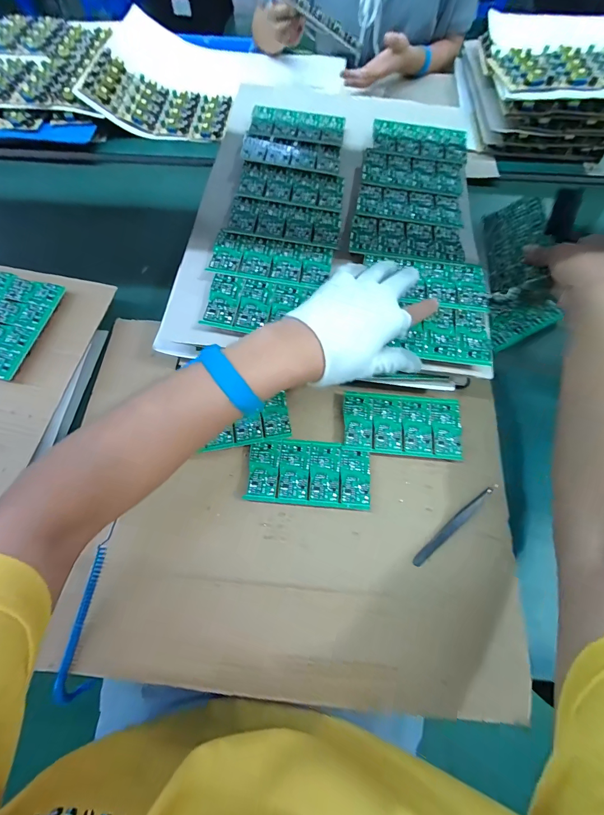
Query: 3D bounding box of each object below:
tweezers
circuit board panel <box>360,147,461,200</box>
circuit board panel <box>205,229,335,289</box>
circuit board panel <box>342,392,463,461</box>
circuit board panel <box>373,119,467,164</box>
[{"bbox_3d":[0.163,0.128,0.371,0.113,0.013,0.010,-38,72,-14],"label":"tweezers"},{"bbox_3d":[0.153,-0.322,0.477,0.135,0.007,0.067,9,67,4],"label":"circuit board panel"},{"bbox_3d":[-0.034,-0.169,0.396,0.133,0.004,0.066,10,63,0],"label":"circuit board panel"},{"bbox_3d":[0.117,0.021,0.412,0.134,0.015,0.072,5,67,3],"label":"circuit board panel"},{"bbox_3d":[0.170,-0.384,0.500,0.132,0.008,0.071,8,67,4],"label":"circuit board panel"}]

